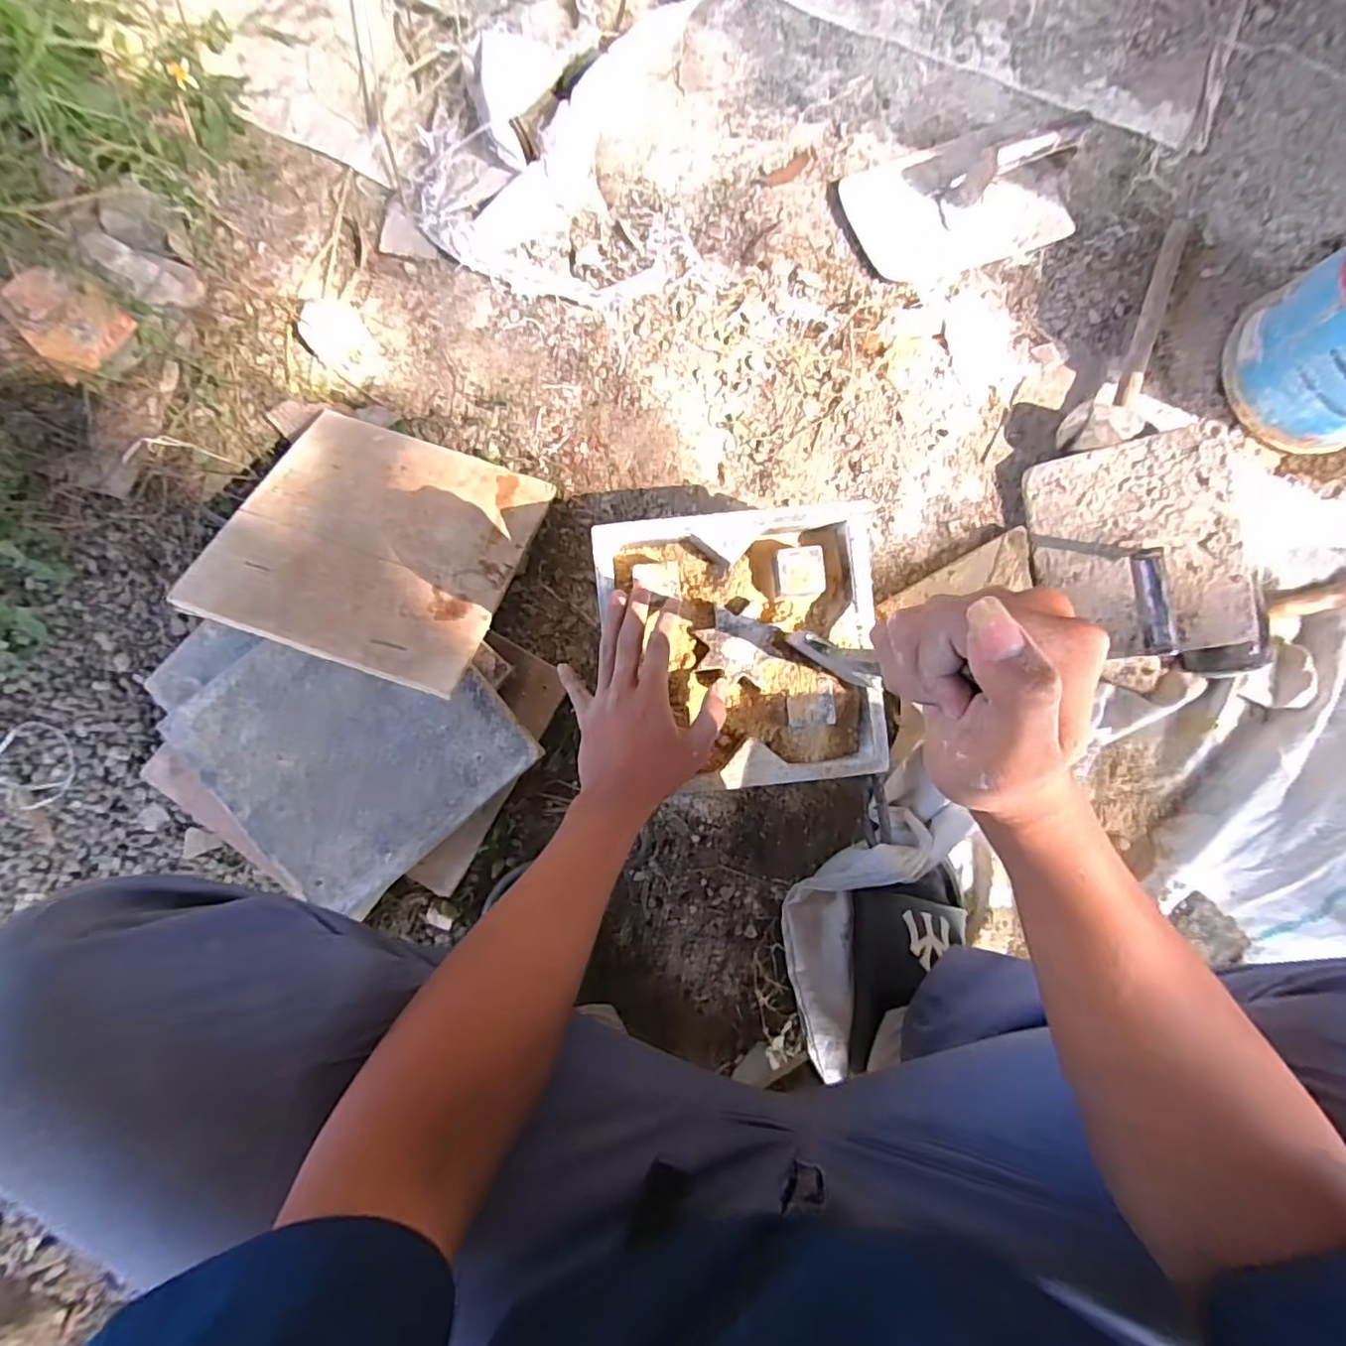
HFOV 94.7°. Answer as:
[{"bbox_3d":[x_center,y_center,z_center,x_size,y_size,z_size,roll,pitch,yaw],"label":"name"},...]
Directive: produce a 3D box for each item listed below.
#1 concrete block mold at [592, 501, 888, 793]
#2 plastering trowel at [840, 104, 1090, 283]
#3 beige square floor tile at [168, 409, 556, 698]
[{"bbox_3d":[0.061,-0.020,0.531,0.226,0.041,0.223,-6,89,0],"label":"concrete block mold"},{"bbox_3d":[0.306,-0.499,0.635,0.235,0.071,0.146,-22,89,0],"label":"plastering trowel"},{"bbox_3d":[-0.266,-0.123,0.571,0.235,0.008,0.248,20,60,-5],"label":"beige square floor tile"}]

